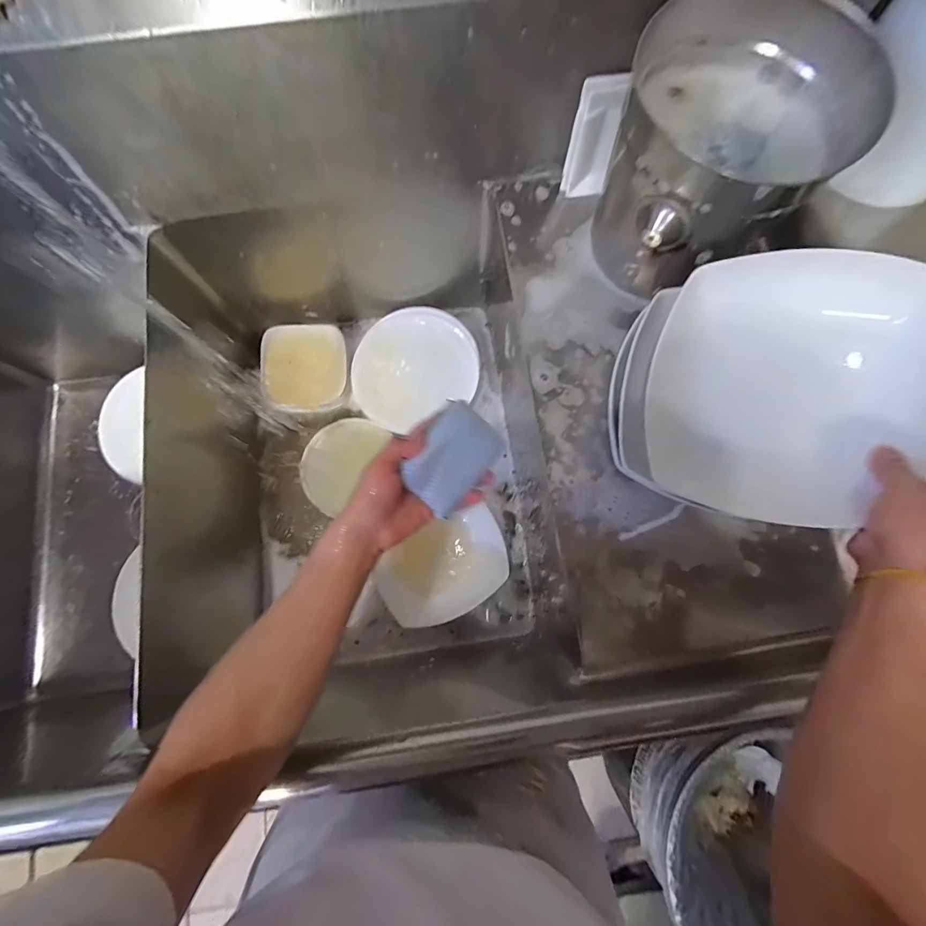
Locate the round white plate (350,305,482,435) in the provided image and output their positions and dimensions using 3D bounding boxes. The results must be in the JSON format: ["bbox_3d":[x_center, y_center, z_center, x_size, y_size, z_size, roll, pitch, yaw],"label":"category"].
[{"bbox_3d":[-0.091,-0.175,0.757,0.234,0.042,0.222,-26,81,-6],"label":"round white plate"}]

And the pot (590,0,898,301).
[{"bbox_3d":[0.246,-0.299,0.432,0.182,0.183,0.177,0,79,-1],"label":"pot"}]

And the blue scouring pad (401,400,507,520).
[{"bbox_3d":[-0.011,-0.006,0.417,0.103,0.014,0.073,-47,104,-13],"label":"blue scouring pad"}]

